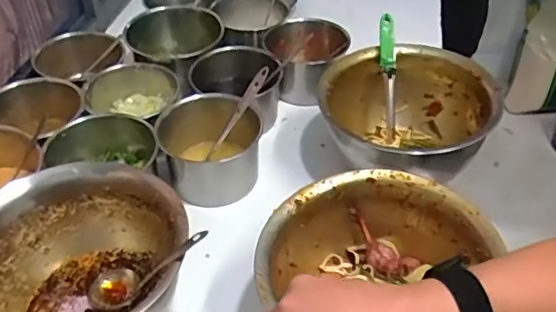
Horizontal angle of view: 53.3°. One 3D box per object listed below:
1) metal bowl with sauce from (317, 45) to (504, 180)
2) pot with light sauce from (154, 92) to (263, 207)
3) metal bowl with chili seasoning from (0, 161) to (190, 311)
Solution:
[{"bbox_3d":[0.207,-0.054,0.936,0.269,0.156,0.264,0,42,0],"label":"metal bowl with sauce"},{"bbox_3d":[-0.116,-0.013,0.930,0.159,0.115,0.156,0,42,0],"label":"pot with light sauce"},{"bbox_3d":[-0.254,0.135,0.706,0.261,0.194,0.241,0,42,0],"label":"metal bowl with chili seasoning"}]

